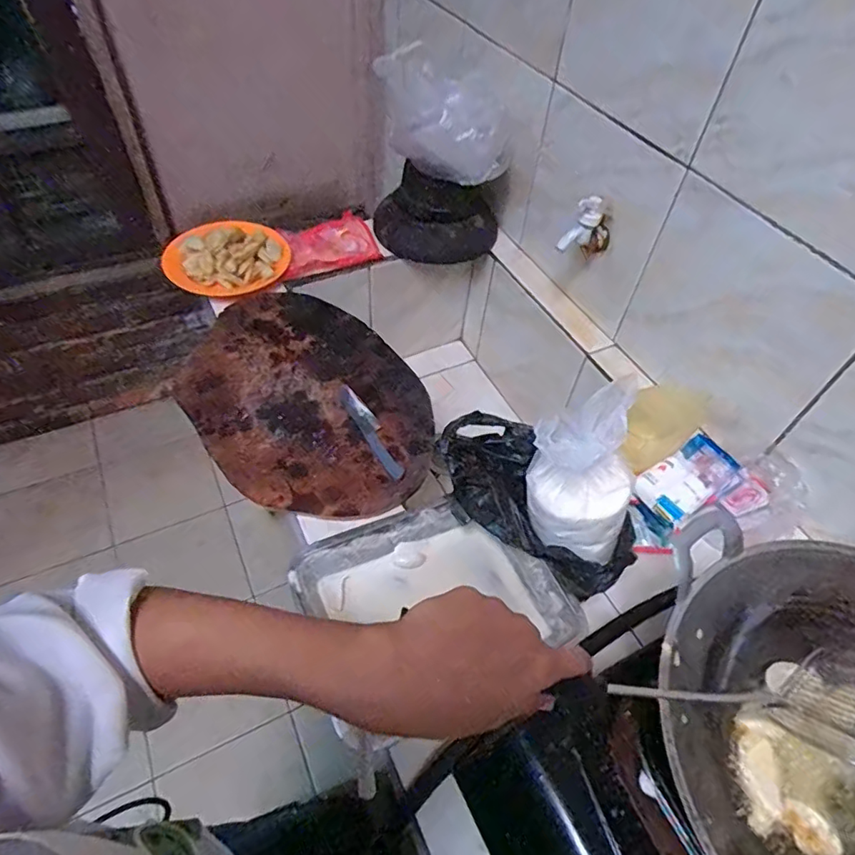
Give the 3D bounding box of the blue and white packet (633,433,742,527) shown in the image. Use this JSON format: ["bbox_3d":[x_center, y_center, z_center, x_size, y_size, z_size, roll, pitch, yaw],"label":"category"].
[{"bbox_3d":[0.346,0.065,0.728,0.139,0.029,0.074,-31,60,-25],"label":"blue and white packet"}]

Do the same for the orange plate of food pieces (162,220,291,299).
[{"bbox_3d":[-0.359,-0.312,0.989,0.207,0.054,0.180,-1,52,-6],"label":"orange plate of food pieces"}]

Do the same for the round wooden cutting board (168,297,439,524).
[{"bbox_3d":[-0.186,-0.052,0.811,0.299,0.034,0.458,-29,60,-25],"label":"round wooden cutting board"}]

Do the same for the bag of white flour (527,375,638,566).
[{"bbox_3d":[0.169,0.049,0.568,0.118,0.191,0.085,34,56,20],"label":"bag of white flour"}]

